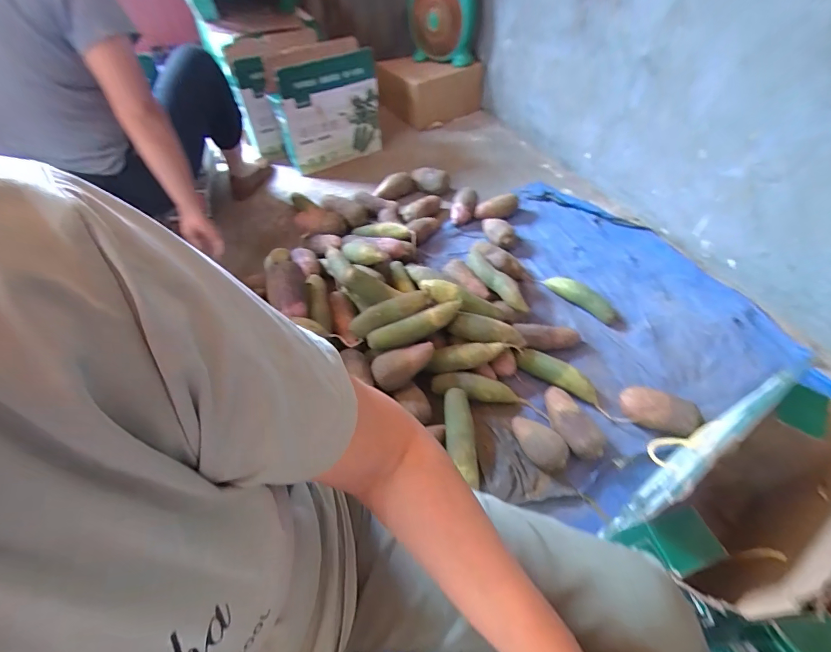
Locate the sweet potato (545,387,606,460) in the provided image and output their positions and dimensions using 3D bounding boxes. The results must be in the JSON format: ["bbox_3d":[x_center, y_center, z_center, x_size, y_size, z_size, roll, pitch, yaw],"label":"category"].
[{"bbox_3d":[0.325,0.200,0.823,0.073,0.061,0.163,-14,53,-10],"label":"sweet potato"}]

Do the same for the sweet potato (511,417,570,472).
[{"bbox_3d":[0.248,0.234,0.796,0.069,0.062,0.129,-34,58,-23],"label":"sweet potato"}]

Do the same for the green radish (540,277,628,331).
[{"bbox_3d":[0.463,-0.074,1.063,0.249,0.051,0.050,36,60,26],"label":"green radish"}]

